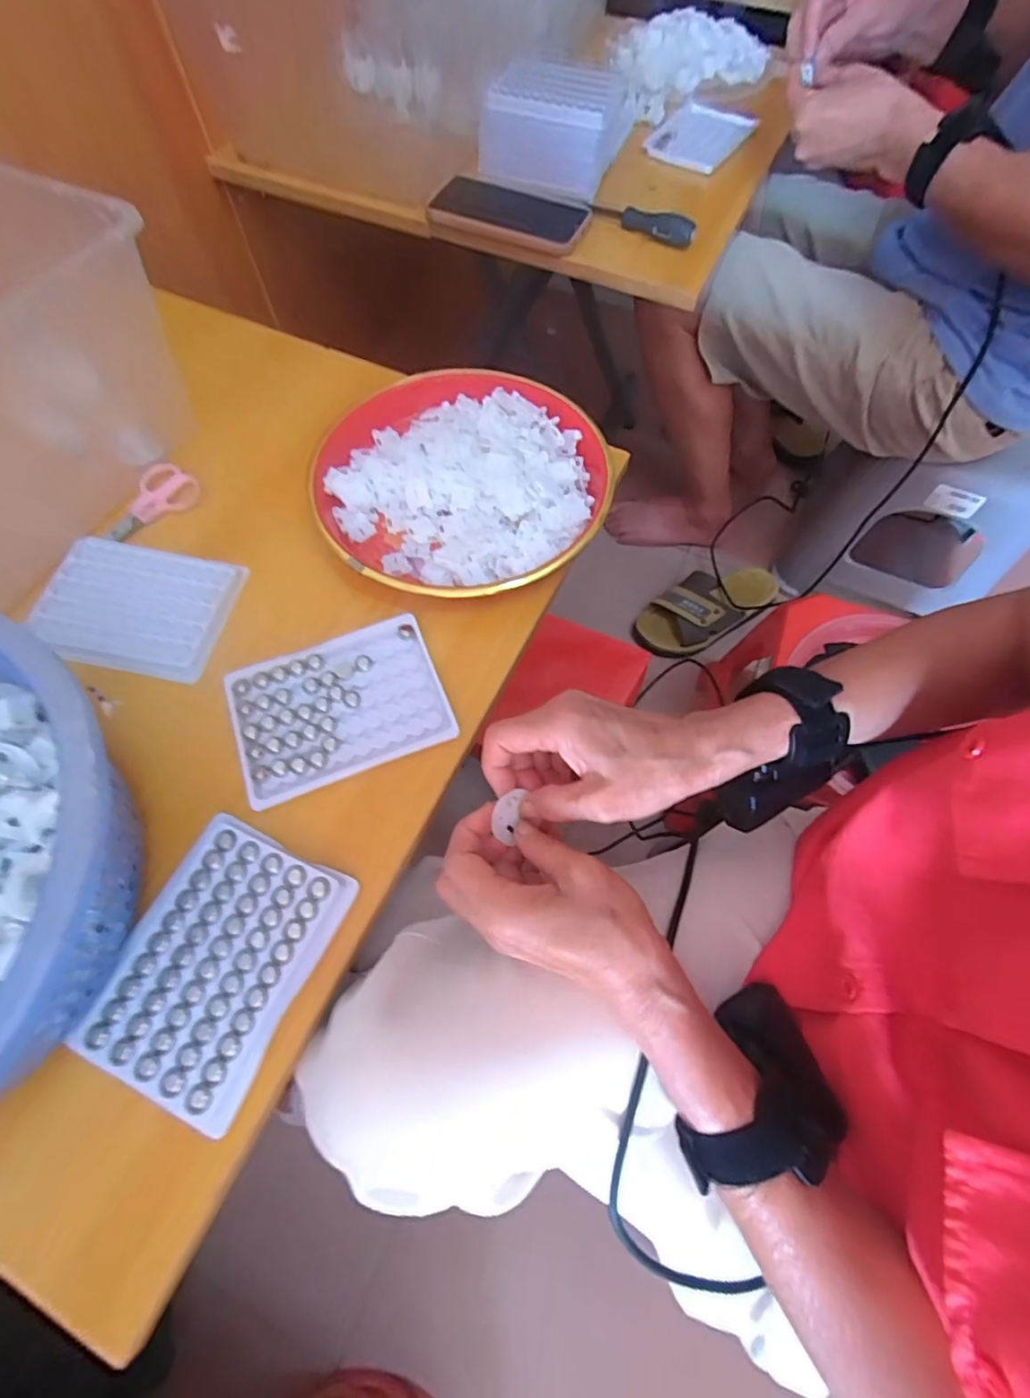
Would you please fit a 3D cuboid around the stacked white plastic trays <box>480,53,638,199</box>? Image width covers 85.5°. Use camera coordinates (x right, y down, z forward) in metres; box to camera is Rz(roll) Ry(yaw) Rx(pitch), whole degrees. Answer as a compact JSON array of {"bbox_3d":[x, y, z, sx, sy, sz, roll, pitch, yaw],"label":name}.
[{"bbox_3d":[0.040,-0.597,0.581,0.141,0.069,0.088,11,66,4],"label":"stacked white plastic trays"}]

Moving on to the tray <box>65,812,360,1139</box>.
[{"bbox_3d":[-0.156,0.136,0.293,0.094,0.008,0.125,24,68,10],"label":"tray"}]

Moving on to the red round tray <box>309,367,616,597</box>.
[{"bbox_3d":[-0.043,-0.165,0.425,0.213,0.029,0.214,0,66,-1],"label":"red round tray"}]

